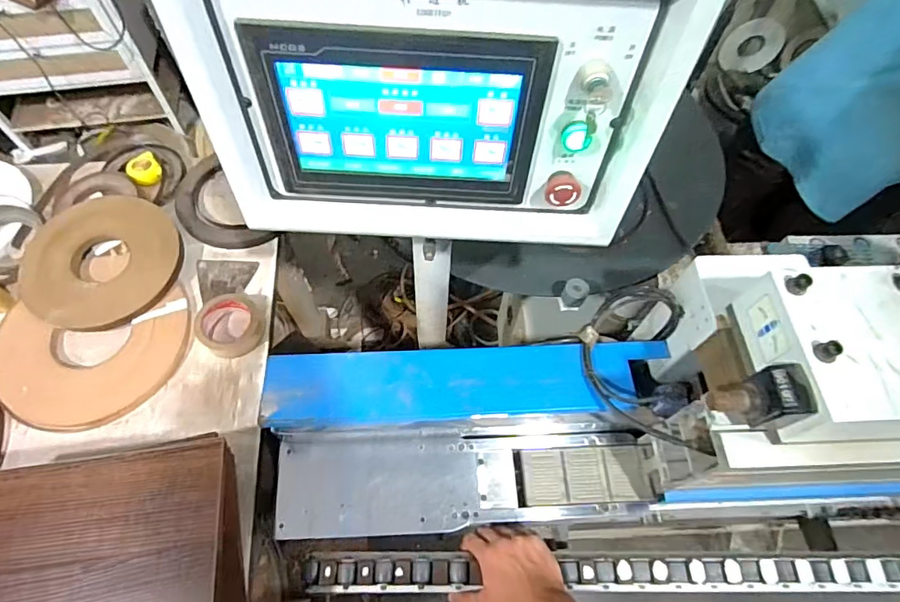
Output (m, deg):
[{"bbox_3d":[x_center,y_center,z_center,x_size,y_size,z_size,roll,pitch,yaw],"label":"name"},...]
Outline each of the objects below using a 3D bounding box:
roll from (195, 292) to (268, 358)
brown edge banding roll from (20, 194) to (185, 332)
[{"bbox_3d":[-0.364,0.040,0.825,0.108,0.041,0.120,-6,62,-6],"label":"roll"},{"bbox_3d":[-0.604,-0.079,0.867,0.245,0.019,0.272,-22,65,-14],"label":"brown edge banding roll"}]

